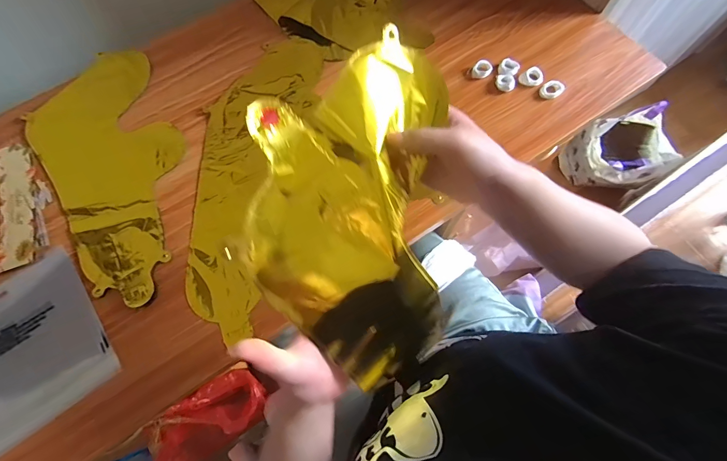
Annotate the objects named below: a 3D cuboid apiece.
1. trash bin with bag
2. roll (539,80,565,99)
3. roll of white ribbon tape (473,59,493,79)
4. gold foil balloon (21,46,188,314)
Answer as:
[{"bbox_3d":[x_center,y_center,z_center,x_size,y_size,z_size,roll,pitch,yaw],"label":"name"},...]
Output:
[{"bbox_3d":[0.873,-0.262,1.191,0.207,0.255,0.263,-27,72,-8],"label":"trash bin with bag"},{"bbox_3d":[0.291,-0.216,0.530,0.030,0.015,0.029,-1,70,2],"label":"roll"},{"bbox_3d":[0.189,-0.255,0.549,0.029,0.021,0.025,21,72,9],"label":"roll of white ribbon tape"},{"bbox_3d":[-0.370,-0.095,0.516,0.194,0.010,0.416,-29,72,-8],"label":"gold foil balloon"}]

